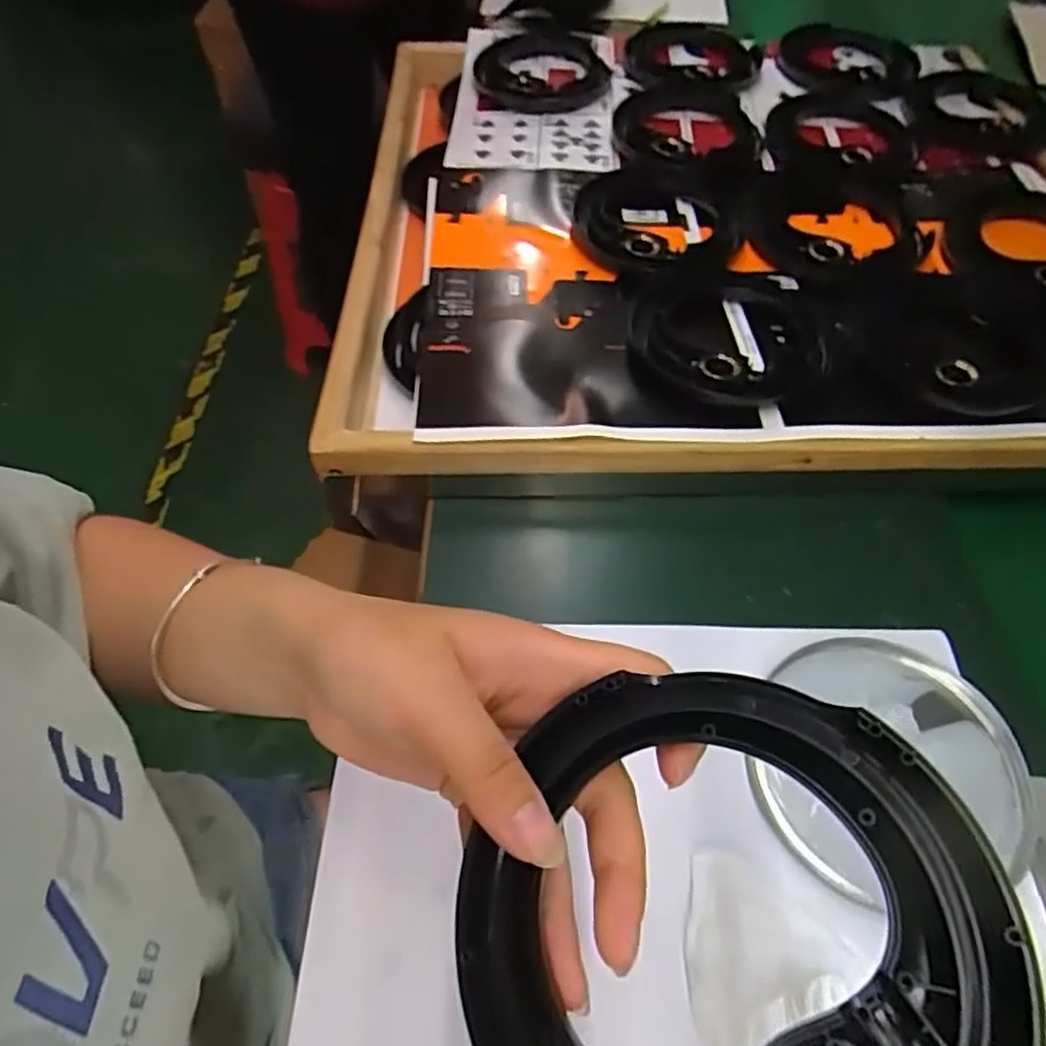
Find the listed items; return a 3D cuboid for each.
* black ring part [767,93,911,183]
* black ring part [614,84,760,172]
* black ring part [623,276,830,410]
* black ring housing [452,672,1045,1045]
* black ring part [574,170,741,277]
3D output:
[{"bbox_3d":[0.284,-0.341,0.609,0.127,0.018,0.124,1,56,-1],"label":"black ring part"},{"bbox_3d":[0.151,-0.360,0.627,0.126,0.019,0.142,-13,58,-10],"label":"black ring part"},{"bbox_3d":[0.138,-0.124,0.459,0.129,0.012,0.134,1,56,-1],"label":"black ring part"},{"bbox_3d":[0.048,0.105,0.174,0.130,0.013,0.129,-8,66,19],"label":"black ring housing"},{"bbox_3d":[0.106,-0.237,0.537,0.125,0.020,0.140,2,56,0],"label":"black ring part"}]

